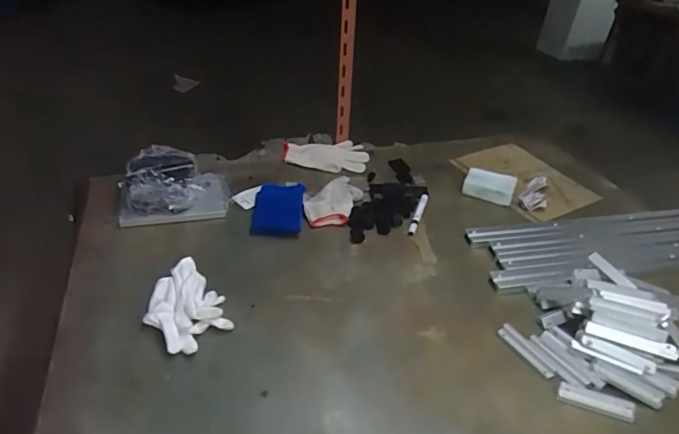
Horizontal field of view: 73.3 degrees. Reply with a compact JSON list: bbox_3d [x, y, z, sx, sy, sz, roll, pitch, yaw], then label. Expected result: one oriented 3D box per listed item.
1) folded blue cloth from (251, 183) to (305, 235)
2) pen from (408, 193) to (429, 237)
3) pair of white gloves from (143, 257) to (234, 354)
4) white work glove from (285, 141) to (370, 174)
[{"bbox_3d":[-0.130,-0.018,0.978,0.102,0.027,0.153,2,36,-4],"label":"folded blue cloth"},{"bbox_3d":[0.175,-0.011,1.004,0.018,0.012,0.152,16,38,13],"label":"pen"},{"bbox_3d":[-0.248,0.142,0.733,0.121,0.039,0.154,-23,44,-33],"label":"pair of white gloves"},{"bbox_3d":[-0.032,-0.151,1.160,0.209,0.030,0.132,-3,36,-11],"label":"white work glove"}]

